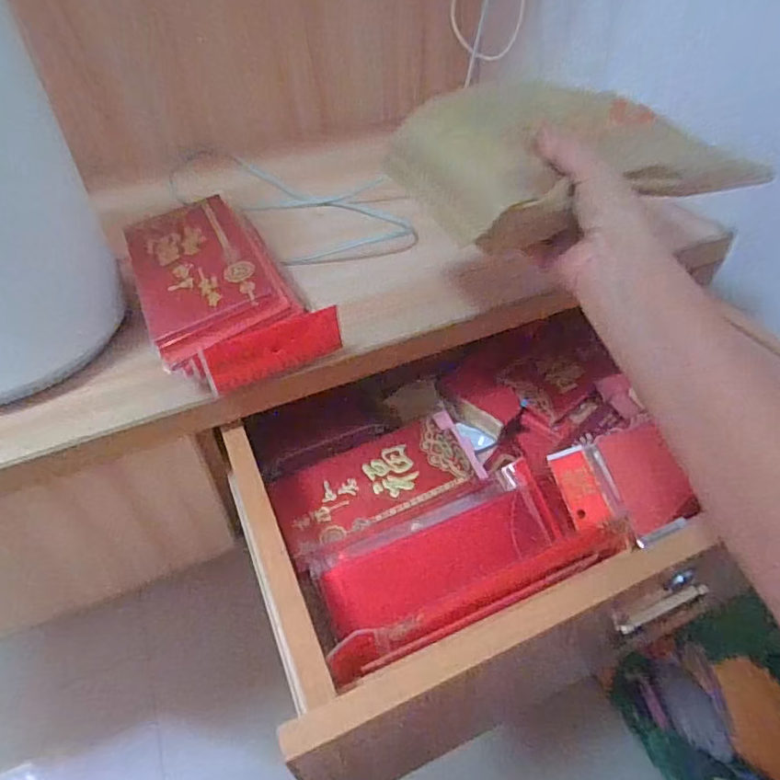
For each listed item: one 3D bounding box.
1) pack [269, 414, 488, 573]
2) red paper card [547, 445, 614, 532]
[{"bbox_3d":[-0.010,0.087,0.503,0.178,0.017,0.099,-18,46,-16],"label":"pack"},{"bbox_3d":[0.152,0.077,0.449,0.032,0.006,0.063,-10,63,-8],"label":"red paper card"}]

